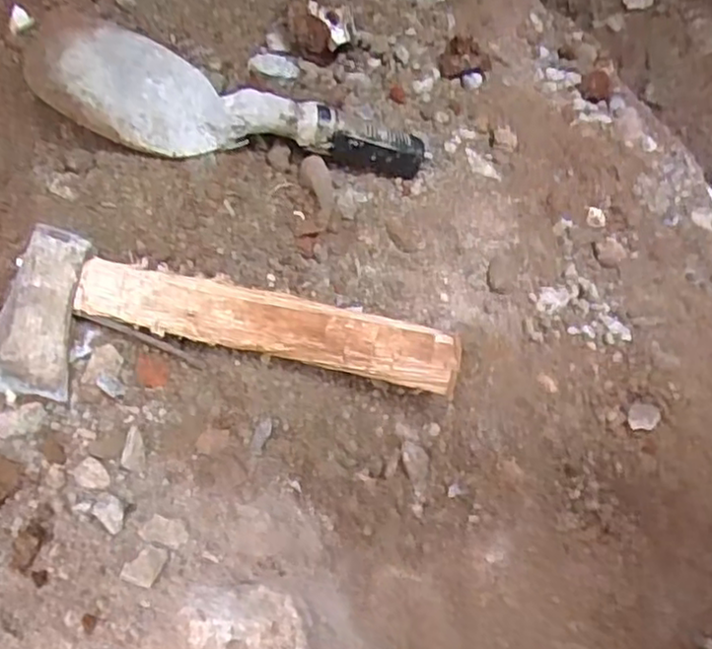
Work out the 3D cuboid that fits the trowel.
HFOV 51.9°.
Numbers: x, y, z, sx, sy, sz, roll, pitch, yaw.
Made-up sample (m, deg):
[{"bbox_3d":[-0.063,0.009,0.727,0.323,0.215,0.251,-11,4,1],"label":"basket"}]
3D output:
[{"bbox_3d":[-0.076,-0.140,0.489,0.263,0.044,0.079,10,48,-15],"label":"trowel"}]

